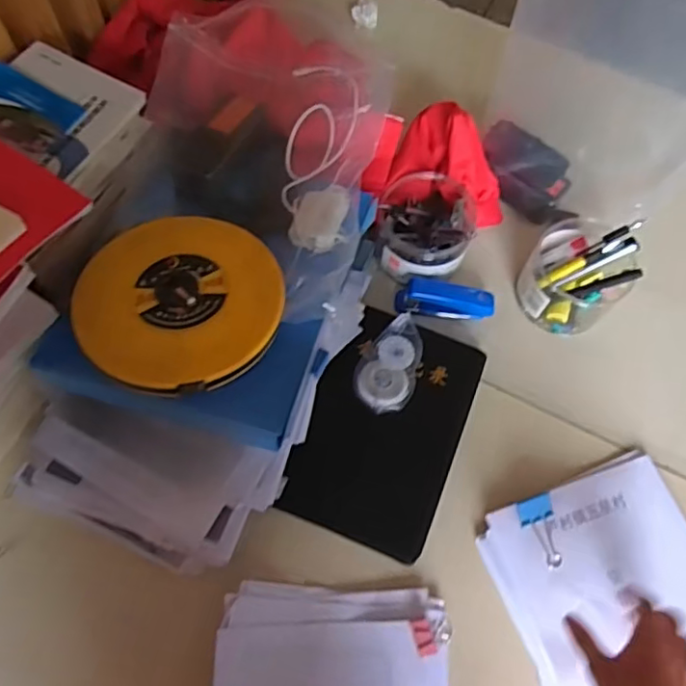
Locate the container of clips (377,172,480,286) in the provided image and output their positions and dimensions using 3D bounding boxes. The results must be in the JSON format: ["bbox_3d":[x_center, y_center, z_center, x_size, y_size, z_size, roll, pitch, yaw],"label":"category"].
[{"bbox_3d":[0.104,-0.149,0.735,0.113,0.074,0.127,0,67,-2],"label":"container of clips"}]

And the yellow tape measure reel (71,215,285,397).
[{"bbox_3d":[-0.151,-0.044,0.536,0.178,0.024,0.185,1,67,-1],"label":"yellow tape measure reel"}]

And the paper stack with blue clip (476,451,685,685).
[{"bbox_3d":[0.300,0.295,0.598,0.222,0.025,0.303,-19,69,-10],"label":"paper stack with blue clip"}]

